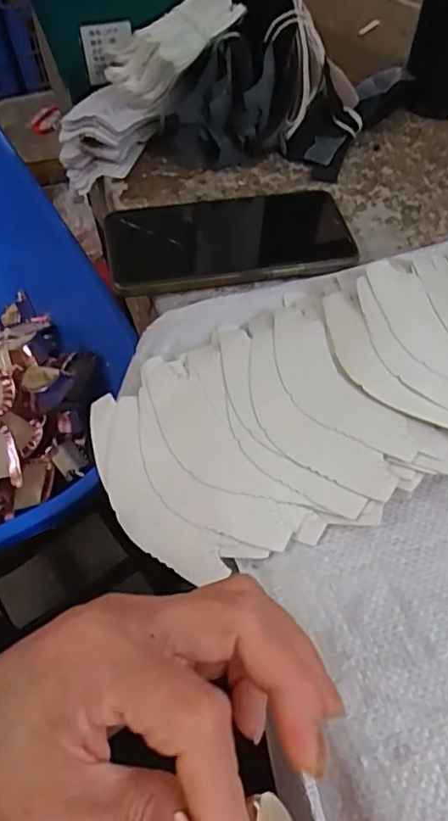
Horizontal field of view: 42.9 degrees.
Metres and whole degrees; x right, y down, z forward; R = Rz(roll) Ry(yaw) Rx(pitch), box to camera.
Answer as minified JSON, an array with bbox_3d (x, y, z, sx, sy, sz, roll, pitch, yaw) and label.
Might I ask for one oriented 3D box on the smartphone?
[{"bbox_3d":[0.004,-0.117,0.381,0.160,0.011,0.077,-11,57,-6],"label":"smartphone"}]

